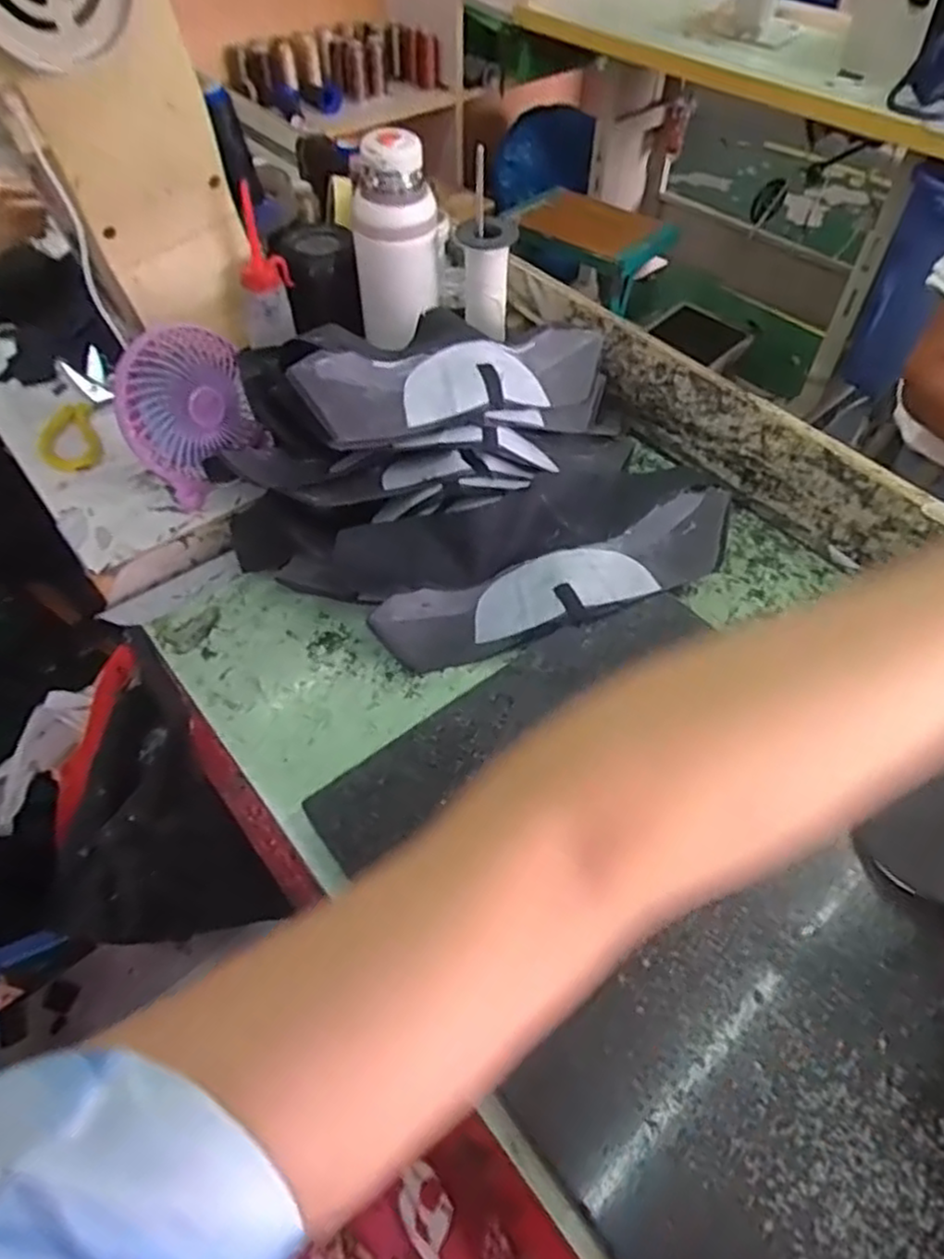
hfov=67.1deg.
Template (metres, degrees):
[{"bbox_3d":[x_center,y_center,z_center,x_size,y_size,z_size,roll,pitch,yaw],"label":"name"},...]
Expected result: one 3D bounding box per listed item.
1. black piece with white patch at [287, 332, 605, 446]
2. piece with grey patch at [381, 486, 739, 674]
[{"bbox_3d":[0.002,-0.211,0.610,0.322,0.062,0.074,-21,53,-34],"label":"black piece with white patch"},{"bbox_3d":[0.077,-0.035,0.593,0.318,0.055,0.072,-17,54,-12],"label":"piece with grey patch"}]

